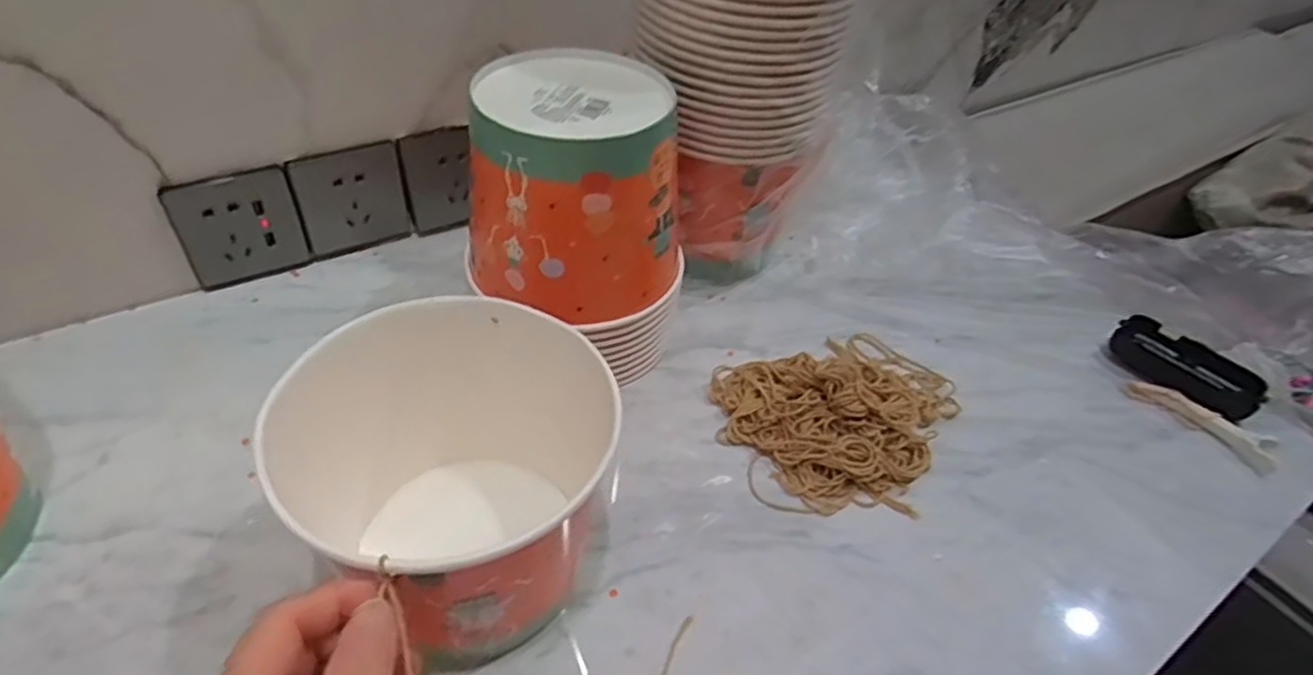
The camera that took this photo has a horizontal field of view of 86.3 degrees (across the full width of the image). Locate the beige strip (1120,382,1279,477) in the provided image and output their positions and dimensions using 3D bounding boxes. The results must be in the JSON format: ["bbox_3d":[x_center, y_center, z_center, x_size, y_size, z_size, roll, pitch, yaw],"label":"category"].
[{"bbox_3d":[0.418,0.062,0.539,0.035,0.012,0.104,-31,56,-32],"label":"beige strip"}]

